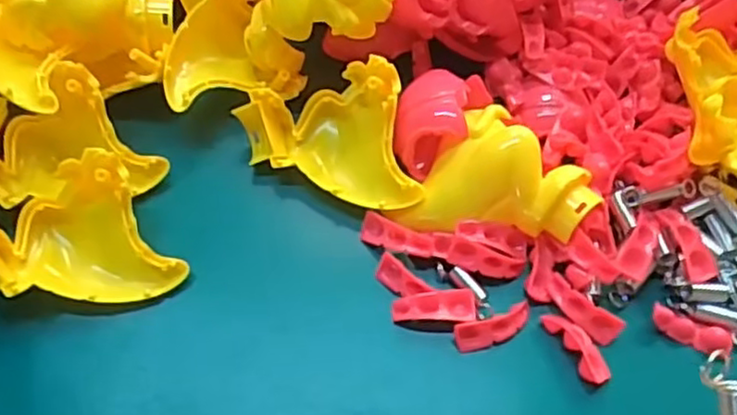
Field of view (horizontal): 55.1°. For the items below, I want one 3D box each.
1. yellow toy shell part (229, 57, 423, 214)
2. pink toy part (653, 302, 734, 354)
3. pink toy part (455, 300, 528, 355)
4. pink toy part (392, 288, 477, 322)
[{"bbox_3d":[-0.016,-0.026,0.273,0.060,0.034,0.058,-11,60,-6],"label":"yellow toy shell part"},{"bbox_3d":[0.115,0.044,0.250,0.029,0.007,0.010,19,62,11],"label":"pink toy part"},{"bbox_3d":[0.045,0.043,0.253,0.029,0.004,0.010,-18,61,-10],"label":"pink toy part"},{"bbox_3d":[0.024,0.036,0.255,0.030,0.006,0.012,-3,60,-1],"label":"pink toy part"}]

